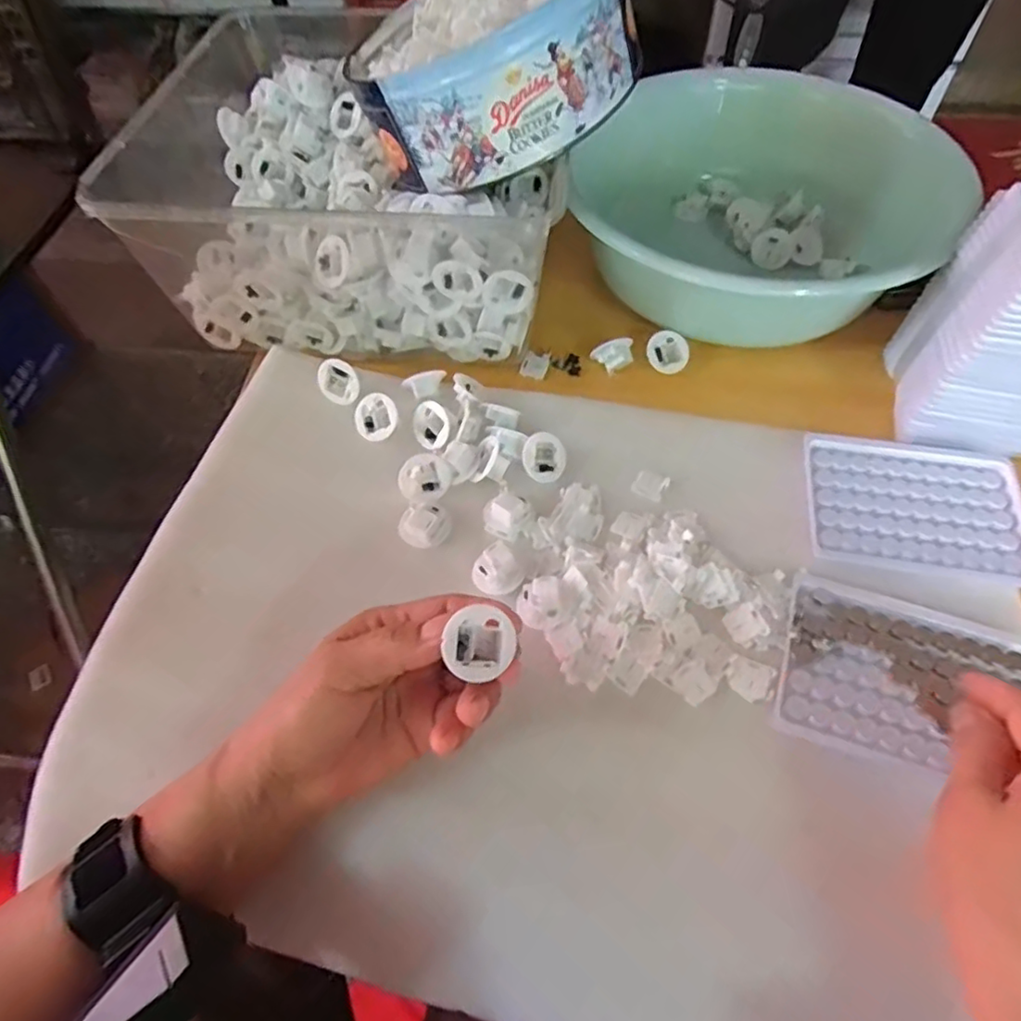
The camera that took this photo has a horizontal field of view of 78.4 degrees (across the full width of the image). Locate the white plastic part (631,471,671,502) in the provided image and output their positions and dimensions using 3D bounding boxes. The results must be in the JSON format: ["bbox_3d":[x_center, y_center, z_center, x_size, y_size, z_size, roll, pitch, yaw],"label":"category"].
[{"bbox_3d":[0.092,-0.017,0.412,0.020,0.005,0.019,26,62,18],"label":"white plastic part"}]

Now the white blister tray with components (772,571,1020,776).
[{"bbox_3d":[0.214,0.089,0.339,0.127,0.009,0.095,17,61,10],"label":"white blister tray with components"}]

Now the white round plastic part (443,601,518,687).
[{"bbox_3d":[-0.014,0.059,0.283,0.031,0.015,0.031,2,83,-14],"label":"white round plastic part"}]

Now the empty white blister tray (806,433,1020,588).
[{"bbox_3d":[0.256,-0.005,0.397,0.127,0.011,0.100,9,58,8],"label":"empty white blister tray"}]

